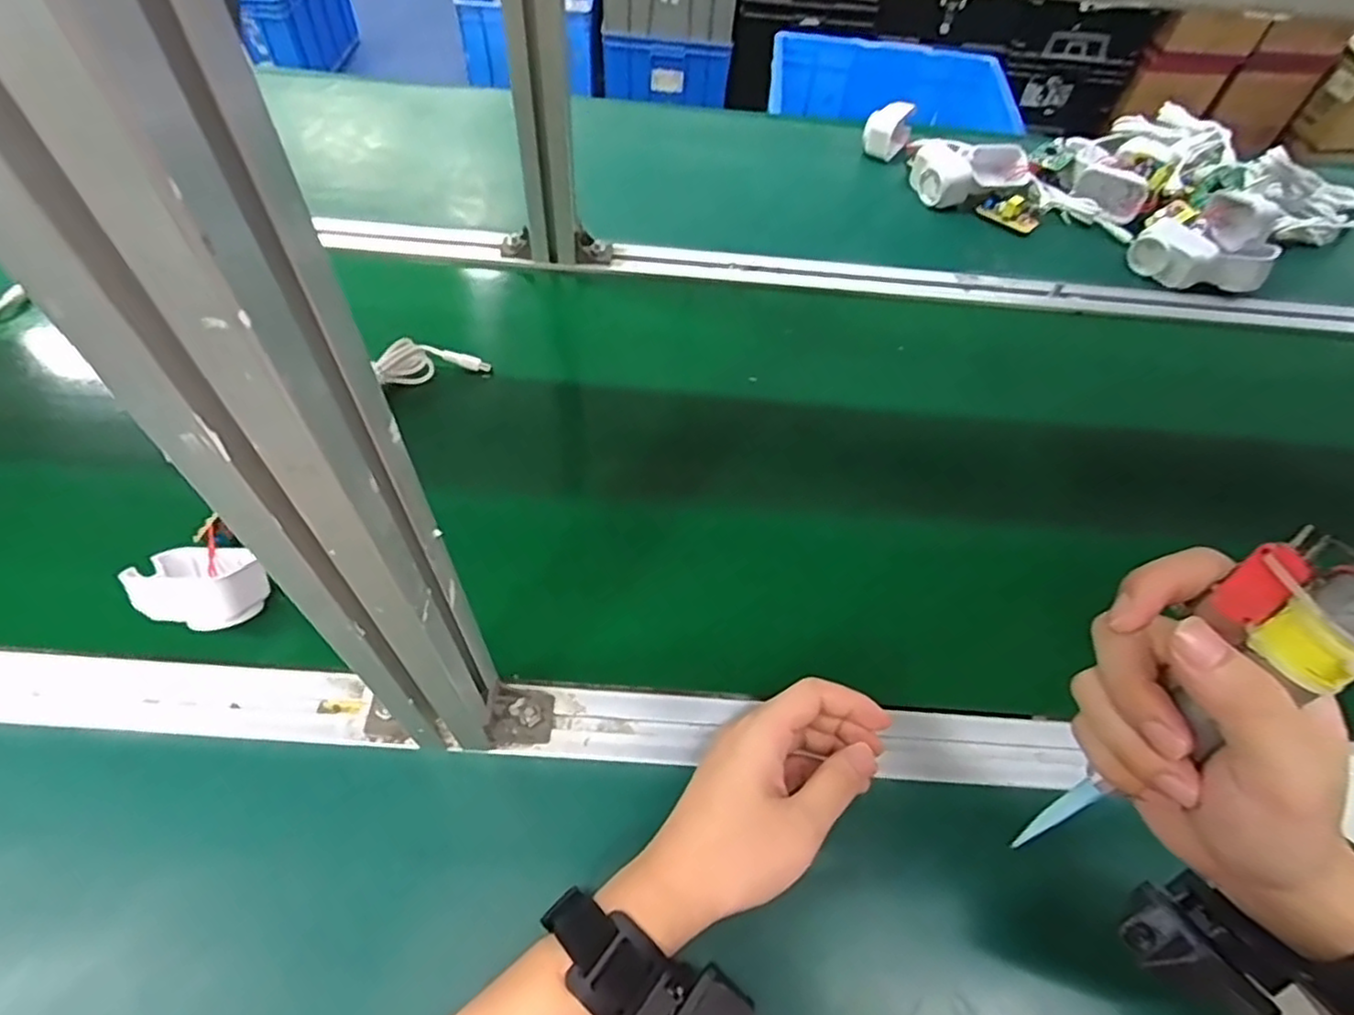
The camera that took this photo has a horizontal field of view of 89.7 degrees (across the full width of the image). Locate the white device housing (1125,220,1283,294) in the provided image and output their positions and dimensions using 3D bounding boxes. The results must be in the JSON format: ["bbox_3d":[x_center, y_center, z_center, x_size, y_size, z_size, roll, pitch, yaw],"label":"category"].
[{"bbox_3d":[0.503,-0.240,0.654,0.113,0.042,0.048,18,55,7],"label":"white device housing"}]

